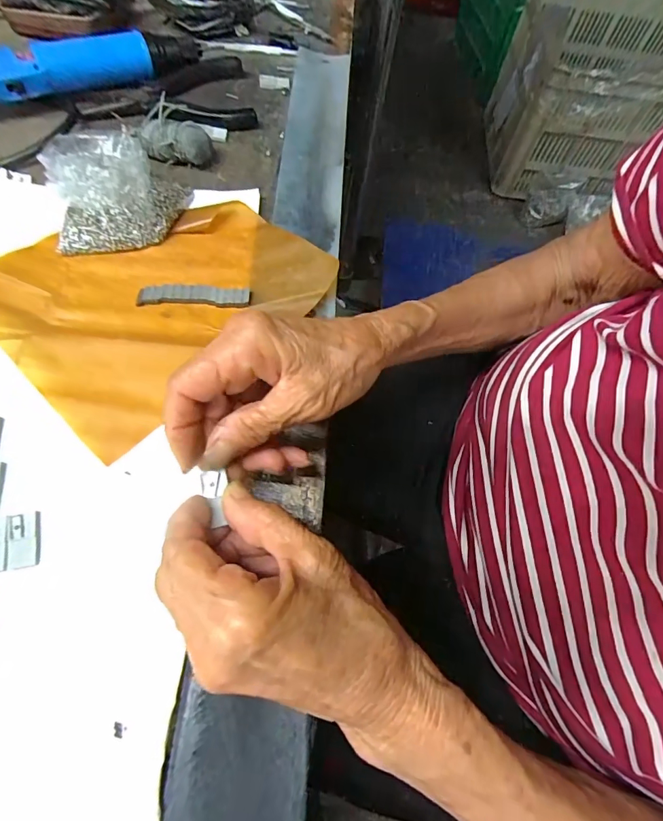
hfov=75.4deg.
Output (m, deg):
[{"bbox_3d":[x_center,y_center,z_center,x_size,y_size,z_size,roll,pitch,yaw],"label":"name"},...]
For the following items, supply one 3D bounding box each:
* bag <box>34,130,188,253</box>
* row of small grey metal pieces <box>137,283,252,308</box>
[{"bbox_3d":[-0.155,-0.162,0.307,0.092,0.045,0.082,-6,65,-8],"label":"bag"},{"bbox_3d":[-0.093,-0.079,0.294,0.074,0.004,0.017,3,65,-4],"label":"row of small grey metal pieces"}]

